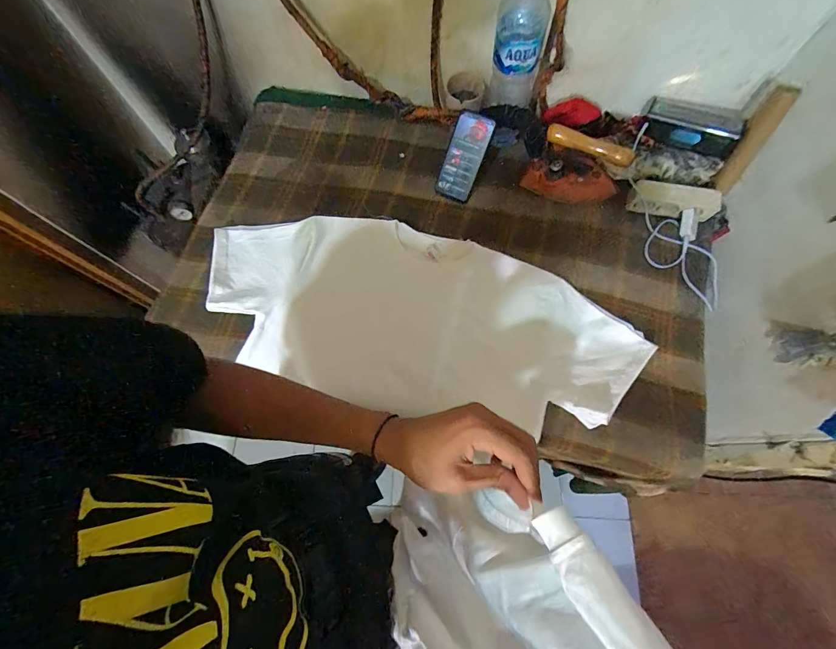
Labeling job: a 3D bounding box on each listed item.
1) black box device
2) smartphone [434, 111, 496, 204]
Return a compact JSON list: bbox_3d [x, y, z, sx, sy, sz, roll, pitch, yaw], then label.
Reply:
[{"bbox_3d":[0.531,-0.392,0.718,0.171,0.047,0.085,19,72,8],"label":"black box device"},{"bbox_3d":[0.096,-0.346,0.771,0.077,0.017,0.165,26,117,10],"label":"smartphone"}]

